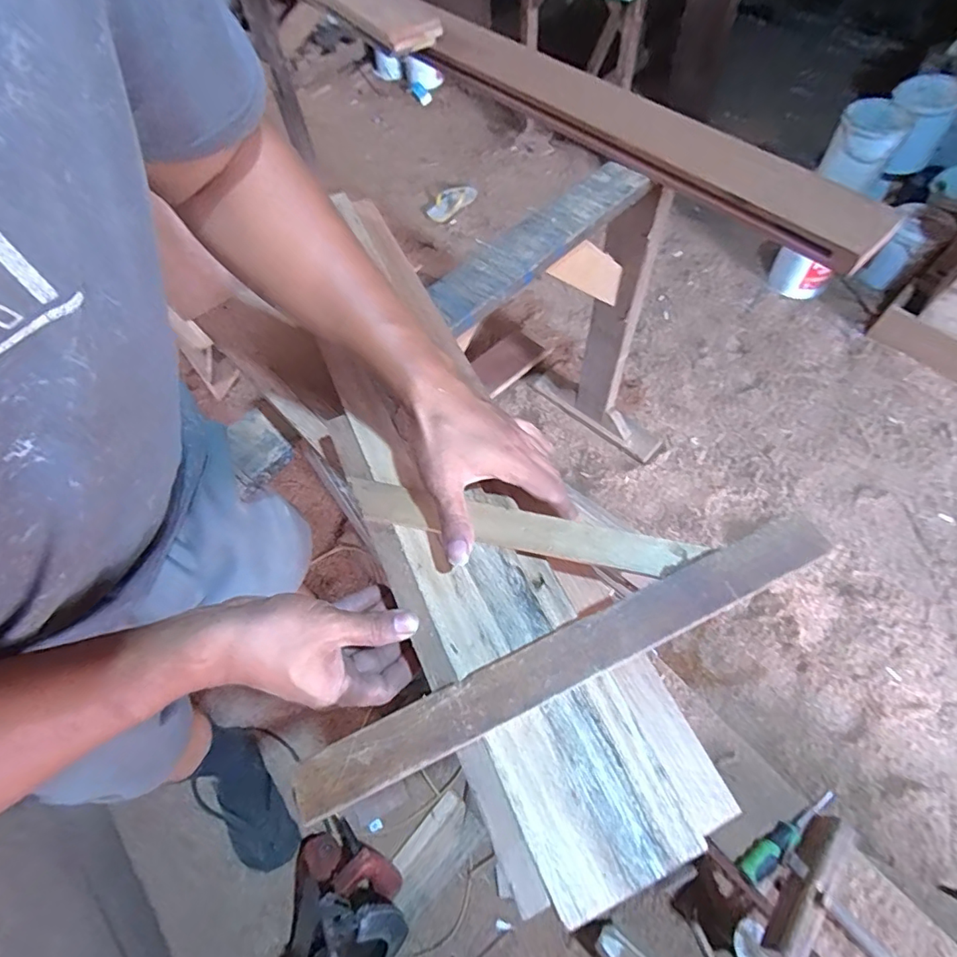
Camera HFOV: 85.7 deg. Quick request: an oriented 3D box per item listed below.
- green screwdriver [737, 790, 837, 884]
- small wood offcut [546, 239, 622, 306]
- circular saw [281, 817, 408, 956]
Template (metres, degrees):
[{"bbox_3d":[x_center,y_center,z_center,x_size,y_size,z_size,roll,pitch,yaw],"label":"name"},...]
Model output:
[{"bbox_3d":[0.453,0.511,0.745,0.196,0.035,0.030,-20,61,-23],"label":"green screwdriver"},{"bbox_3d":[0.222,-0.381,0.965,0.026,0.076,0.318,39,27,21],"label":"small wood offcut"},{"bbox_3d":[-0.277,0.795,0.917,0.244,0.219,0.266,-1,61,2],"label":"circular saw"}]

